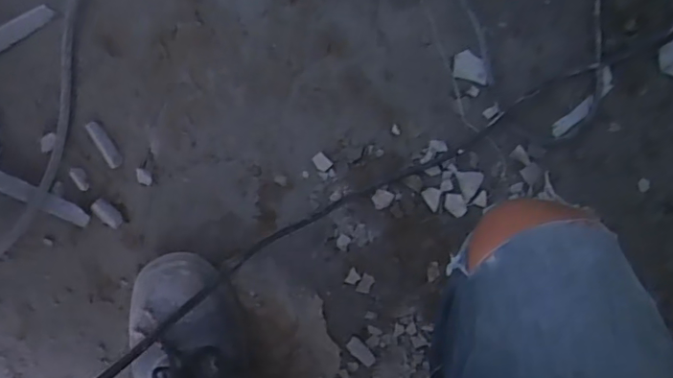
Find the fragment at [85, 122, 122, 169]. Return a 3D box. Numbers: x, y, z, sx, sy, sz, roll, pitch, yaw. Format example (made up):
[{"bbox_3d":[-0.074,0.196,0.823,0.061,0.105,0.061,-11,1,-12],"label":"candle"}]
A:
[{"bbox_3d":[-0.230,-0.044,0.542,0.014,0.005,0.050,-27,100,2],"label":"fragment"}]

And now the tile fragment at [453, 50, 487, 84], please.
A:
[{"bbox_3d":[0.139,-0.126,0.560,0.039,0.007,0.027,12,99,-5],"label":"tile fragment"}]

